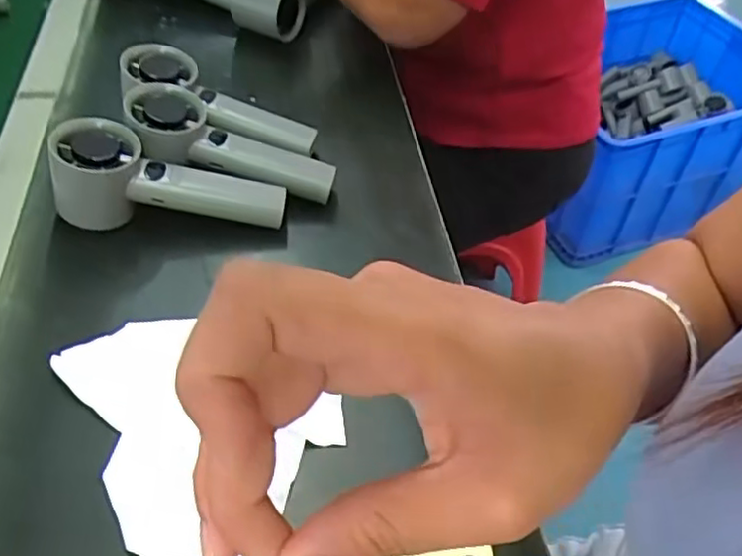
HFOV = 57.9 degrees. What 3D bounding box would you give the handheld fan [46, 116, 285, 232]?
[{"bbox_3d":[-0.140,-0.065,0.474,0.152,0.060,0.045,9,45,-16],"label":"handheld fan"}]

